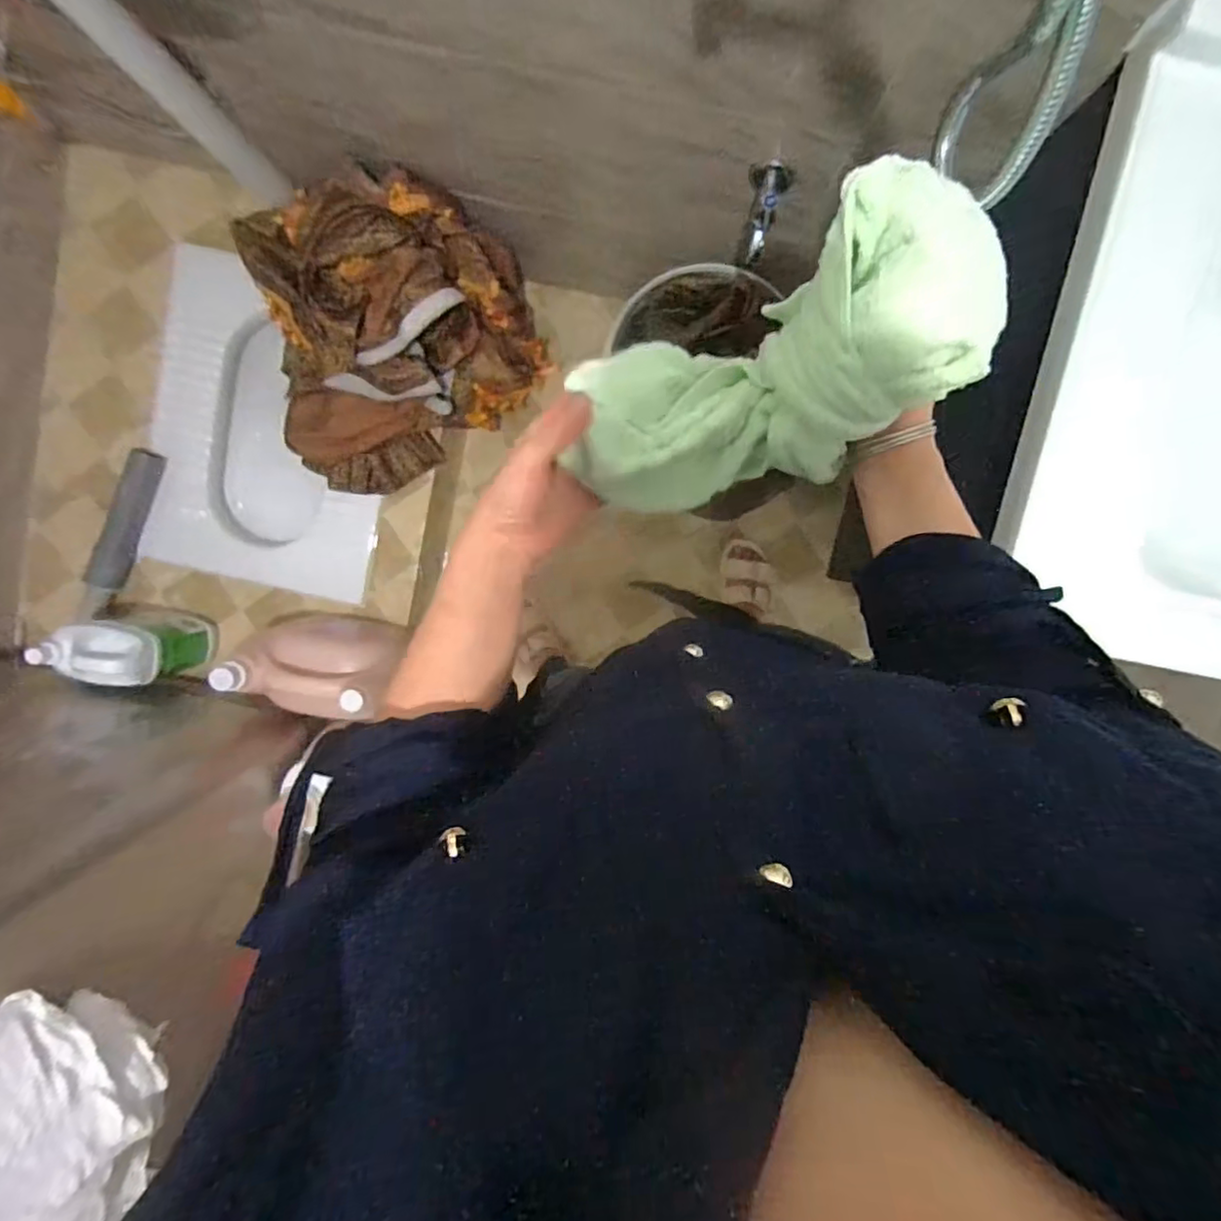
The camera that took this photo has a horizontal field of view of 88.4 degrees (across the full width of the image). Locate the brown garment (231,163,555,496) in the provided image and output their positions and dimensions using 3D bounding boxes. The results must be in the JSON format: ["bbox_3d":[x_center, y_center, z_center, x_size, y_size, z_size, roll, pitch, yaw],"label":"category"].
[{"bbox_3d":[-0.353,-0.433,0.988,0.437,0.255,0.383,-26,95,3],"label":"brown garment"}]

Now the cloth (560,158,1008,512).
[{"bbox_3d":[0.106,-0.151,0.395,0.247,0.108,0.133,-22,96,26],"label":"cloth"}]

